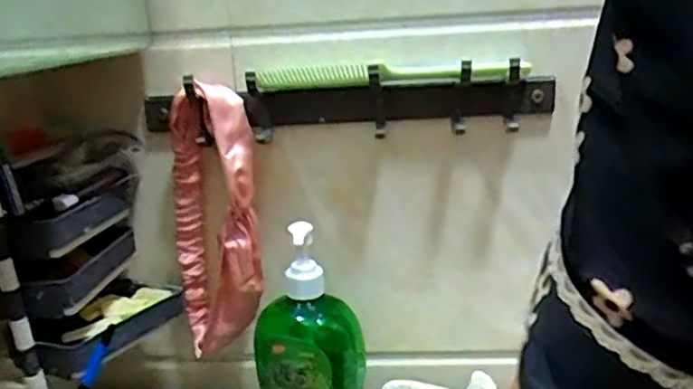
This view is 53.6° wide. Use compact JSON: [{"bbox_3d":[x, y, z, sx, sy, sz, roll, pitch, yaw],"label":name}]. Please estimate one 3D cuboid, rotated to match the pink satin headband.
[{"bbox_3d":[-0.110,0.022,0.580,0.069,0.225,0.051,-7,16,-11],"label":"pink satin headband"}]

